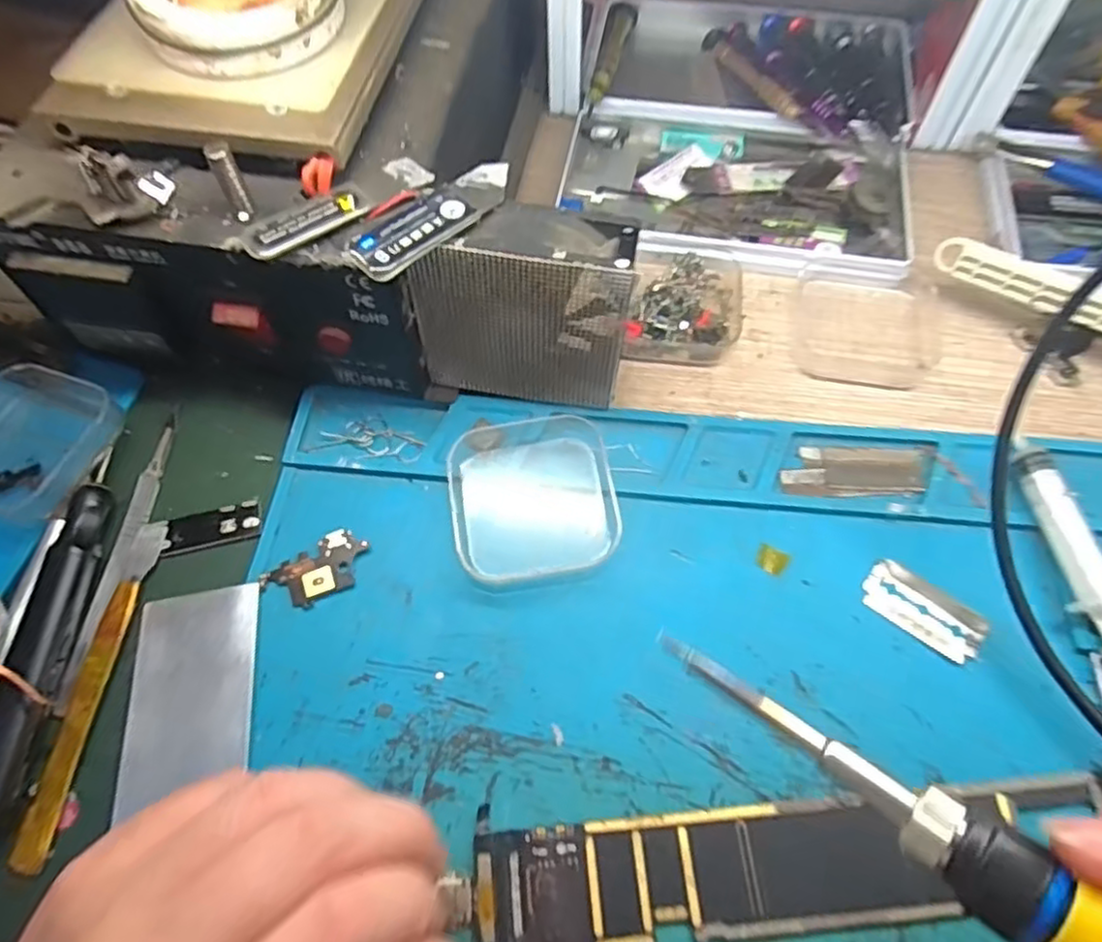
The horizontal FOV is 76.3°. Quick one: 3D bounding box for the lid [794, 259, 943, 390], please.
[{"bbox_3d":[0.150,-0.070,0.328,0.067,0.014,0.064,12,63,7],"label":"lid"}]

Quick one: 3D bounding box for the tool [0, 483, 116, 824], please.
[{"bbox_3d":[-0.187,0.062,0.255,0.022,0.013,0.121,1,62,1],"label":"tool"}]

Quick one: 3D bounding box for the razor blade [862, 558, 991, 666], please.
[{"bbox_3d":[0.139,0.052,0.262,0.043,0.004,0.022,35,68,17],"label":"razor blade"}]

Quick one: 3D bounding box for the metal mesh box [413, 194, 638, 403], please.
[{"bbox_3d":[-0.010,-0.061,0.275,0.078,0.082,0.028,6,62,4],"label":"metal mesh box"}]

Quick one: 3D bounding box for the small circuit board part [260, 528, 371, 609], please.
[{"bbox_3d":[-0.089,0.039,0.271,0.039,0.004,0.022,-32,66,-15],"label":"small circuit board part"}]

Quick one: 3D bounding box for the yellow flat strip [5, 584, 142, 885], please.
[{"bbox_3d":[-0.167,0.086,0.247,0.011,0.004,0.096,4,62,2],"label":"yellow flat strip"}]

